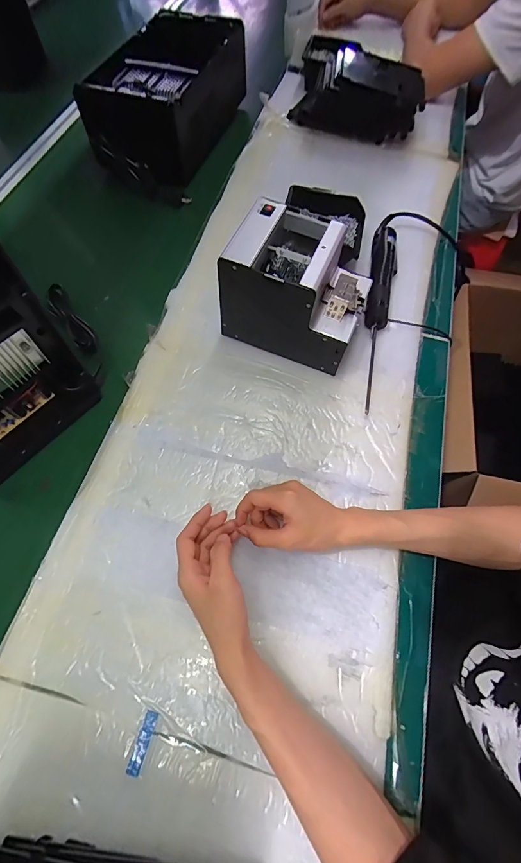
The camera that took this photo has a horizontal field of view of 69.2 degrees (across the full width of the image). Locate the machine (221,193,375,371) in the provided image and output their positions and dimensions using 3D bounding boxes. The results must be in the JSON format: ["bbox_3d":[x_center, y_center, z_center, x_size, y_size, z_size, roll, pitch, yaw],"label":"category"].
[{"bbox_3d":[0.050,-0.194,0.520,0.182,0.143,0.128,20,65,8],"label":"machine"}]

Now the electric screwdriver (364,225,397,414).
[{"bbox_3d":[0.182,-0.187,0.575,0.039,0.047,0.331,10,64,3],"label":"electric screwdriver"}]

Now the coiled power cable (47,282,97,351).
[{"bbox_3d":[-0.290,-0.172,0.572,0.033,0.015,0.146,-34,69,-17],"label":"coiled power cable"}]

